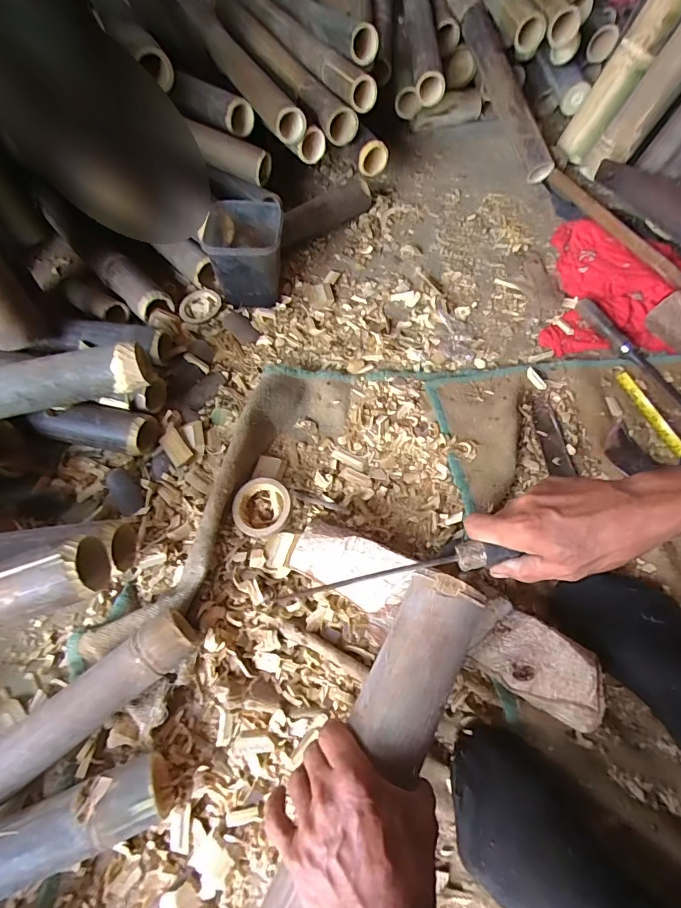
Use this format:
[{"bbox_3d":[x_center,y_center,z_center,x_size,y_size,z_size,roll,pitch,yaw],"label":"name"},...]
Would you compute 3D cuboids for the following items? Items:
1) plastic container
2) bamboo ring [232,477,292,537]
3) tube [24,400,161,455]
[{"bbox_3d":[-0.150,-0.314,0.697,0.119,0.131,0.119,-6,62,0],"label":"plastic container"},{"bbox_3d":[-0.100,0.069,0.547,0.070,0.025,0.073,-1,62,3],"label":"bamboo ring"},{"bbox_3d":[-0.339,-0.038,0.595,0.160,0.061,0.057,11,63,9],"label":"tube"}]

